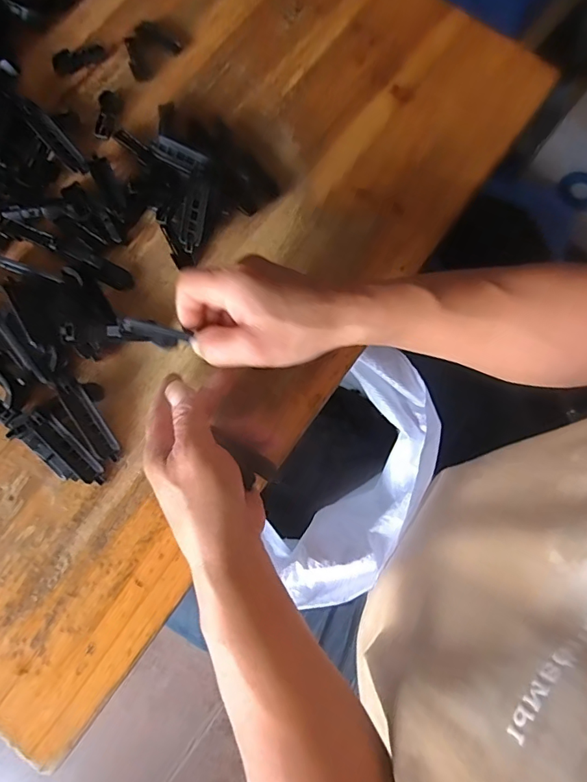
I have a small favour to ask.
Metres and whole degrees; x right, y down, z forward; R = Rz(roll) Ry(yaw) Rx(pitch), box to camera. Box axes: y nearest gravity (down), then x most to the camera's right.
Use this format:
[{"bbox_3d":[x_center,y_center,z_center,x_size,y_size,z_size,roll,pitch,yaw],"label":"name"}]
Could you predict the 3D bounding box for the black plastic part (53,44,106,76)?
[{"bbox_3d":[-0.208,-0.323,0.460,0.050,0.009,0.023,-22,79,-5],"label":"black plastic part"}]

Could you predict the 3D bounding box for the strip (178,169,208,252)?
[{"bbox_3d":[-0.085,-0.155,0.408,0.019,0.005,0.069,9,83,-7],"label":"strip"}]

